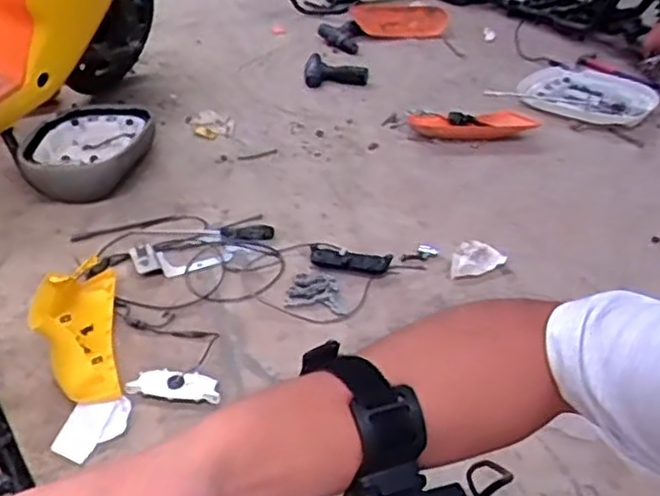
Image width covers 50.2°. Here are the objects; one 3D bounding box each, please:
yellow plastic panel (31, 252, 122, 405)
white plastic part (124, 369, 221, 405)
[{"bbox_3d":[-0.436,0.130,1.211,0.126,0.127,0.316,-9,37,-13],"label":"yellow plastic panel"},{"bbox_3d":[-0.253,0.223,1.157,0.152,0.015,0.053,4,54,8],"label":"white plastic part"}]

